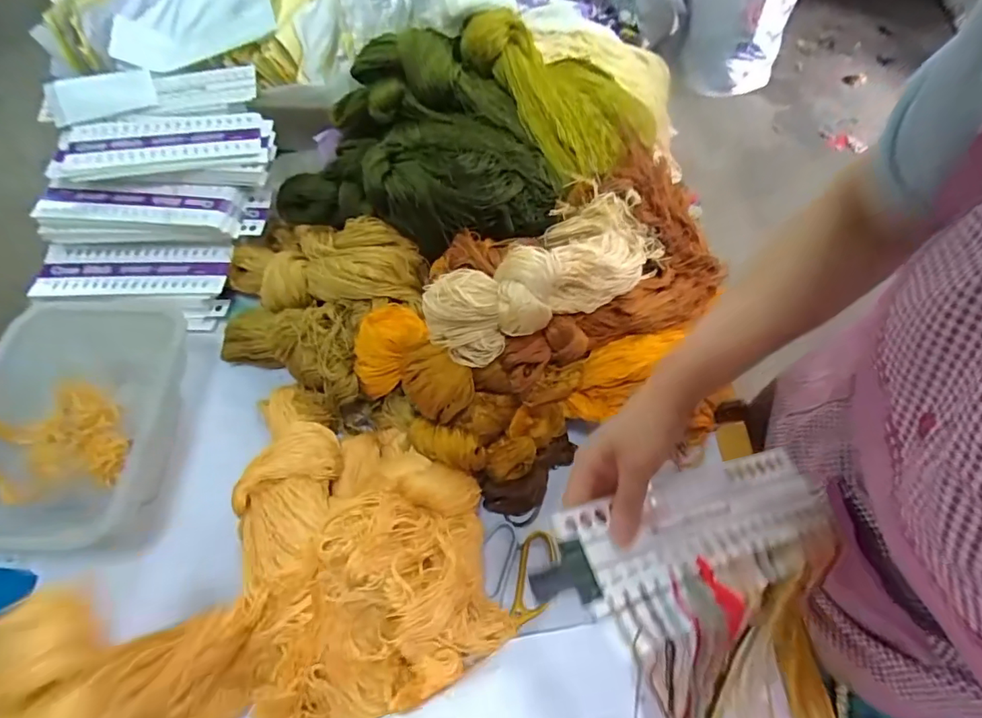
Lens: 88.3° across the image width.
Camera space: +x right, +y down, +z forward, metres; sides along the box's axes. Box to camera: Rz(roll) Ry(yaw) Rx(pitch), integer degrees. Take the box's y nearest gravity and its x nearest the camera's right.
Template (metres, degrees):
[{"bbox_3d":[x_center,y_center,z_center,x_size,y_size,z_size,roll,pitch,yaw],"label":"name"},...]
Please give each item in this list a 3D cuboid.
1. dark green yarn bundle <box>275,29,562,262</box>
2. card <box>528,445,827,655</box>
[{"bbox_3d":[-0.092,-0.284,0.681,0.377,0.158,0.228,10,61,4],"label":"dark green yarn bundle"},{"bbox_3d":[0.166,0.143,0.402,0.271,0.014,0.105,-10,52,-23],"label":"card"}]

